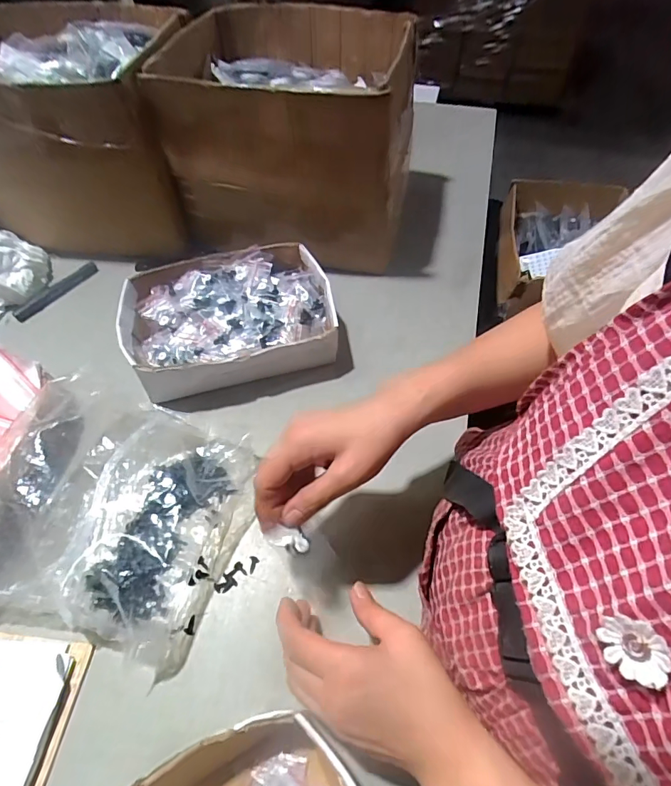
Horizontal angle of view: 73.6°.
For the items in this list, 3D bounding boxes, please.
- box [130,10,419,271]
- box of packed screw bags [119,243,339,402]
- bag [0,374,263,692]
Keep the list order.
[{"bbox_3d":[-0.071,-0.440,0.731,0.349,0.251,0.484,3,55,4],"label":"box"},{"bbox_3d":[-0.134,-0.093,0.575,0.257,0.068,0.191,-9,55,-8],"label":"box of packed screw bags"},{"bbox_3d":[-0.206,0.102,0.415,0.222,0.096,0.224,16,56,9],"label":"bag"}]

